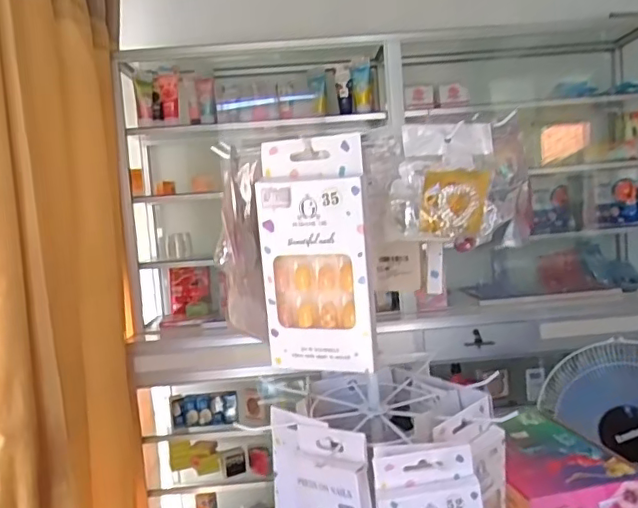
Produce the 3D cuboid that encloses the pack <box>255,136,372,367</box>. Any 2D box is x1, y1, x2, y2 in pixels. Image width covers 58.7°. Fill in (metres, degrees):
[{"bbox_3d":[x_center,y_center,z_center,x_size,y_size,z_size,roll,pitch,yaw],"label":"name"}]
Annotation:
[{"bbox_3d":[-0.003,0.000,0.350,0.069,0.138,0.013,-2,6,20],"label":"pack"}]

